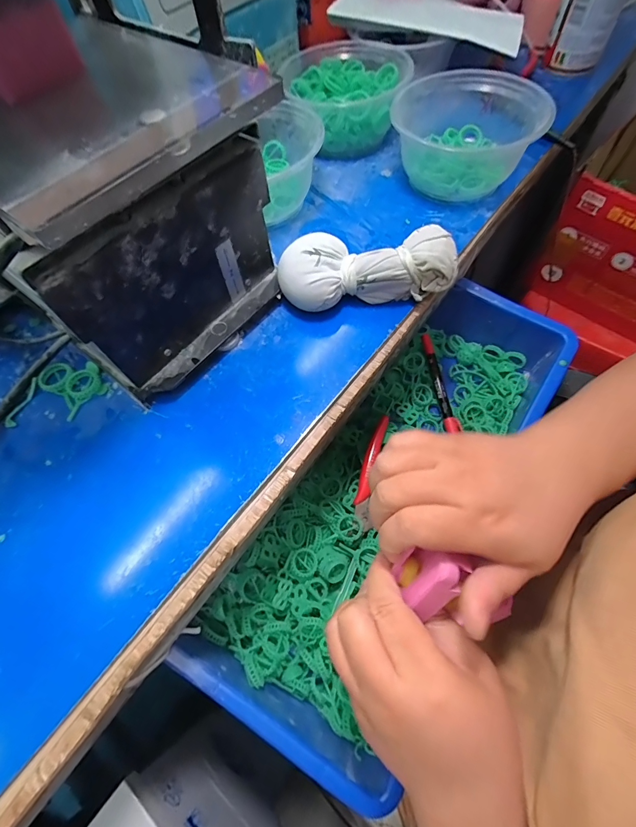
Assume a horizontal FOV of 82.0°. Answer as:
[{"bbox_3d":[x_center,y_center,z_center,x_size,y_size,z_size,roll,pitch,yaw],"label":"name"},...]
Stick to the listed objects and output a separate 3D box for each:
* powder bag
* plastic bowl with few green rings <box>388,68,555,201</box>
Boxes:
[{"bbox_3d":[0.039,-0.114,0.294,0.138,0.044,0.055,-4,64,0],"label":"powder bag"},{"bbox_3d":[0.134,-0.260,0.350,0.126,0.066,0.117,-1,64,2],"label":"plastic bowl with few green rings"}]

